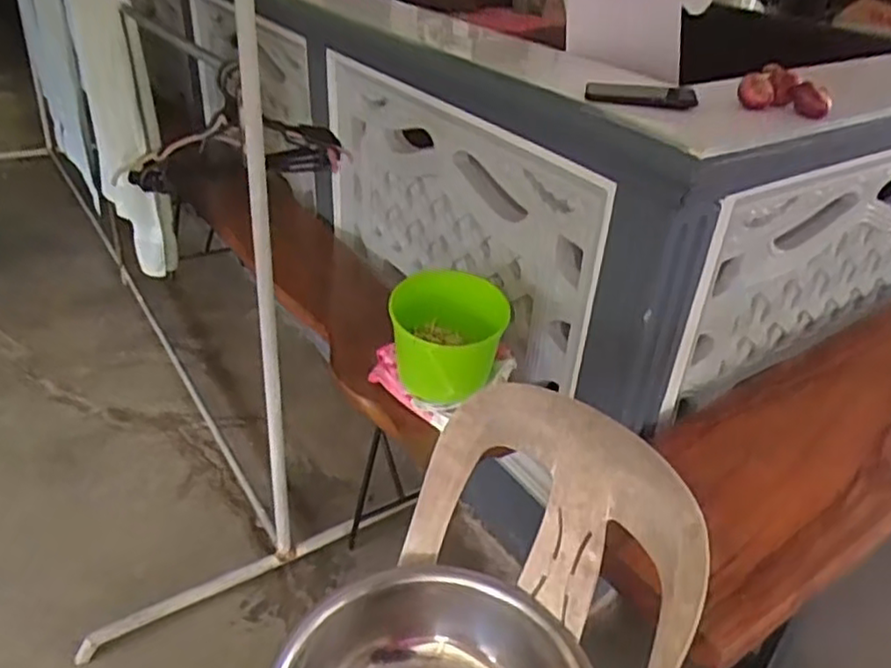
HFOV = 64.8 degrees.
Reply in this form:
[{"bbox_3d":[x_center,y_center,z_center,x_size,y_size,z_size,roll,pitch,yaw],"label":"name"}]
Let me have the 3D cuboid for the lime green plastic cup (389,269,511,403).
[{"bbox_3d":[0.006,0.013,1.295,0.209,0.218,0.164,3,33,-3],"label":"lime green plastic cup"}]

